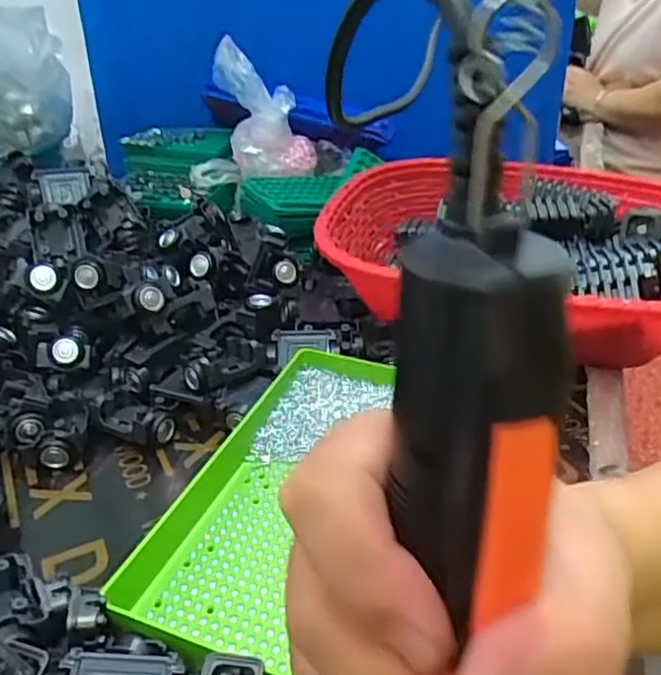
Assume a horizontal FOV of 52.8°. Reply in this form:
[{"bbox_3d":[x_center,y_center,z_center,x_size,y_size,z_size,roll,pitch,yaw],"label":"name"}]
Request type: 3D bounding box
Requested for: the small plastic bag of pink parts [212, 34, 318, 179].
[{"bbox_3d":[-0.070,-0.267,0.773,0.097,0.123,0.134,-10,33,-16],"label":"small plastic bag of pink parts"}]

